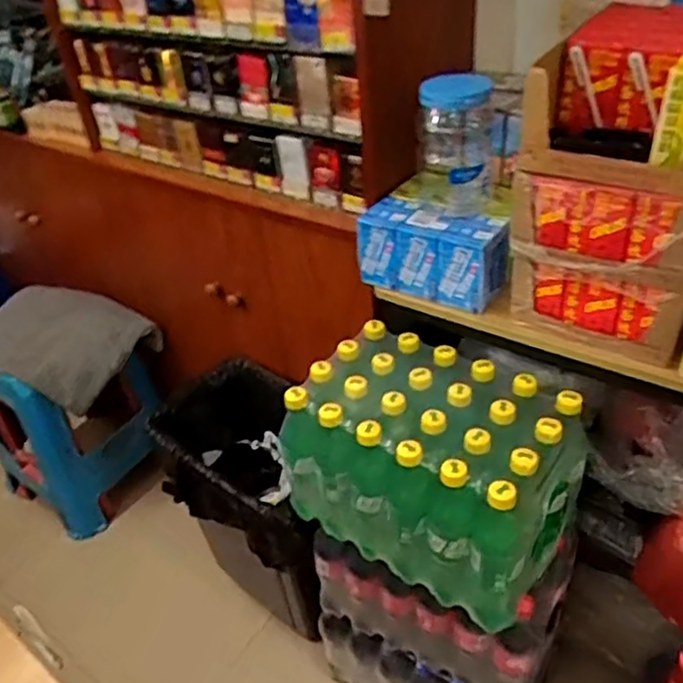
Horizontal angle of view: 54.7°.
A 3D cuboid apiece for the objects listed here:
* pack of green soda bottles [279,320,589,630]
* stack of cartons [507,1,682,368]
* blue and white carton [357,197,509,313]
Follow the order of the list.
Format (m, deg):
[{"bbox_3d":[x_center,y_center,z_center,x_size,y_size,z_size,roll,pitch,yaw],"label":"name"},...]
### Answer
[{"bbox_3d":[0.126,0.169,0.930,0.349,0.238,0.234,23,46,34],"label":"pack of green soda bottles"},{"bbox_3d":[0.329,-0.179,0.776,0.204,0.337,0.207,17,43,28],"label":"stack of cartons"},{"bbox_3d":[0.128,-0.127,0.942,0.210,0.108,0.086,22,45,33],"label":"blue and white carton"}]

